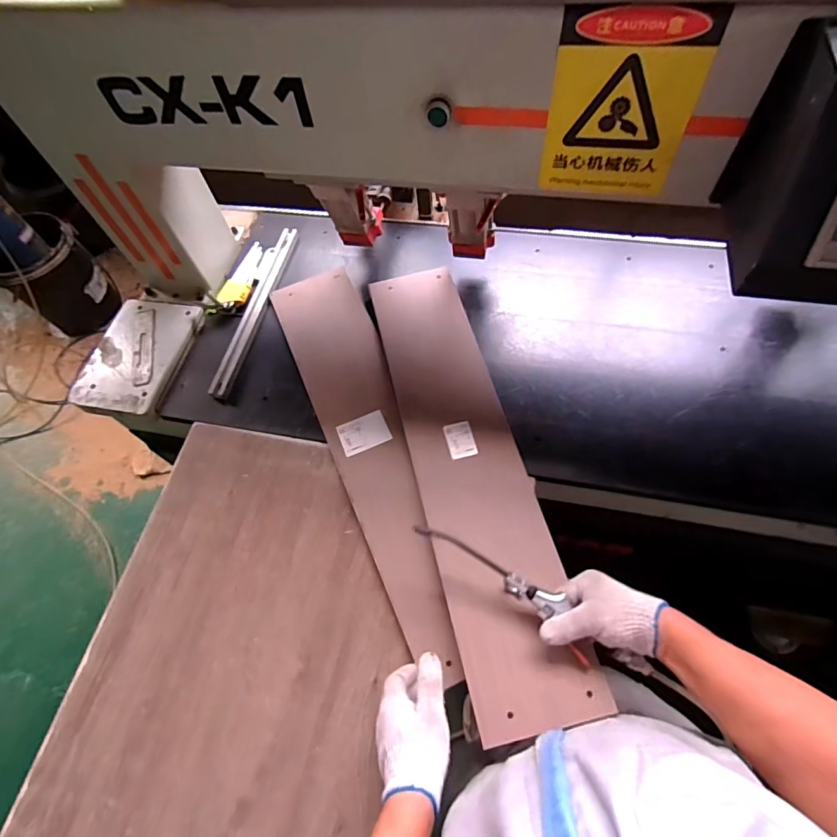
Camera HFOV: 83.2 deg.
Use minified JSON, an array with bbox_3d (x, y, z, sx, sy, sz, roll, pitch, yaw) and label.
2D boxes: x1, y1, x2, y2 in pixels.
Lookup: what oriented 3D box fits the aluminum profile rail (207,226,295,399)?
[{"bbox_3d":[-0.320,-0.224,0.934,0.037,0.016,0.425,8,64,8],"label":"aluminum profile rail"}]

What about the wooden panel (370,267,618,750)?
[{"bbox_3d":[0.067,0.039,0.707,0.157,0.017,0.724,-12,60,-3],"label":"wooden panel"}]

